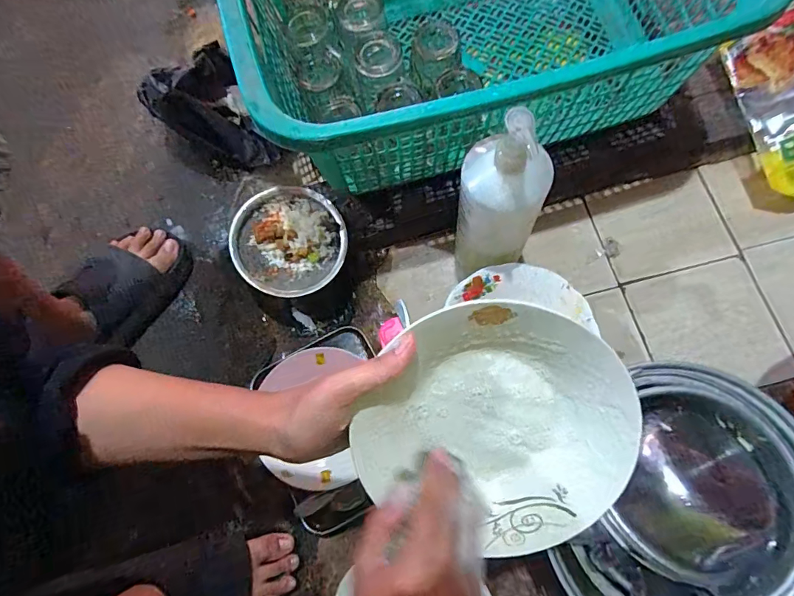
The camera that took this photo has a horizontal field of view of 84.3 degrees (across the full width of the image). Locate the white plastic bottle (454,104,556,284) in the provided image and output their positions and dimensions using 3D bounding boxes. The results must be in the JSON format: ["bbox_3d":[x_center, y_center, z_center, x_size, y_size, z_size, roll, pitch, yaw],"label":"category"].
[{"bbox_3d":[0.128,-0.127,0.555,0.095,0.283,0.084,-5,73,-1],"label":"white plastic bottle"}]

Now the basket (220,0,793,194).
[{"bbox_3d":[0.100,-0.389,0.591,0.591,0.223,0.404,-15,73,-4],"label":"basket"}]

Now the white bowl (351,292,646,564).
[{"bbox_3d":[0.073,0.096,0.332,0.190,0.055,0.202,1,104,3],"label":"white bowl"}]

